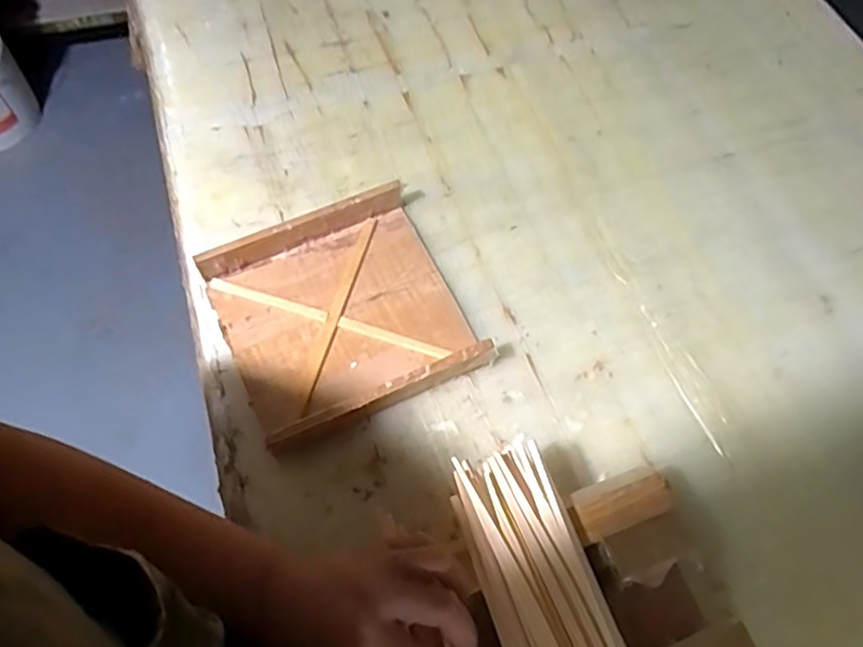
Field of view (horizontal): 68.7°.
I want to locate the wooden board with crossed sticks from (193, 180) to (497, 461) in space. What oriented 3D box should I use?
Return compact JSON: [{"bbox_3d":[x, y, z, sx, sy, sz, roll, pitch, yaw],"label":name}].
[{"bbox_3d":[-0.081,-0.012,0.563,0.199,0.033,0.199,-22,66,-14],"label":"wooden board with crossed sticks"}]

